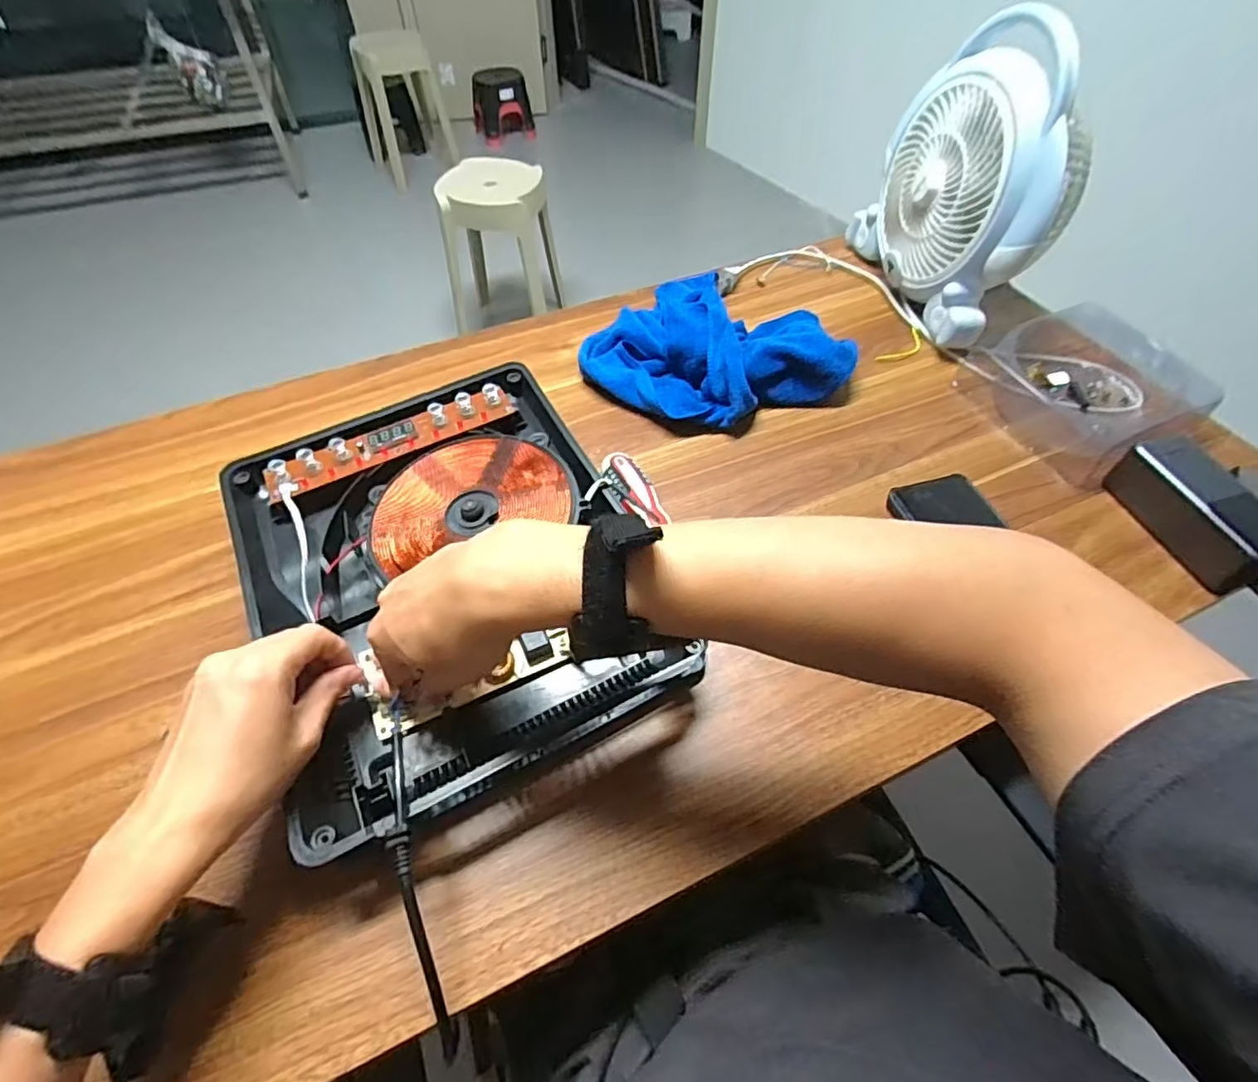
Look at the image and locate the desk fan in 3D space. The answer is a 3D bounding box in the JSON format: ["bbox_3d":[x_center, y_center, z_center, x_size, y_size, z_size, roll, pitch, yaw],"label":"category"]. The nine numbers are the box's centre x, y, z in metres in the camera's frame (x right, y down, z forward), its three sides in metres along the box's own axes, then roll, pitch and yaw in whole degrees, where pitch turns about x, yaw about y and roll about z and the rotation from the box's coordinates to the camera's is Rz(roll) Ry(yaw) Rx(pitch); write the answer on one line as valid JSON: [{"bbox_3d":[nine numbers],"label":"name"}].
[{"bbox_3d":[0.369,-0.379,0.644,0.126,0.242,0.263,-11,54,-8],"label":"desk fan"}]

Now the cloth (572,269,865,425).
[{"bbox_3d":[0.101,-0.210,0.638,0.249,0.066,0.241,31,59,21],"label":"cloth"}]

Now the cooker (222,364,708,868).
[{"bbox_3d":[-0.137,0.021,0.464,0.264,0.072,0.324,-24,57,-17],"label":"cooker"}]

